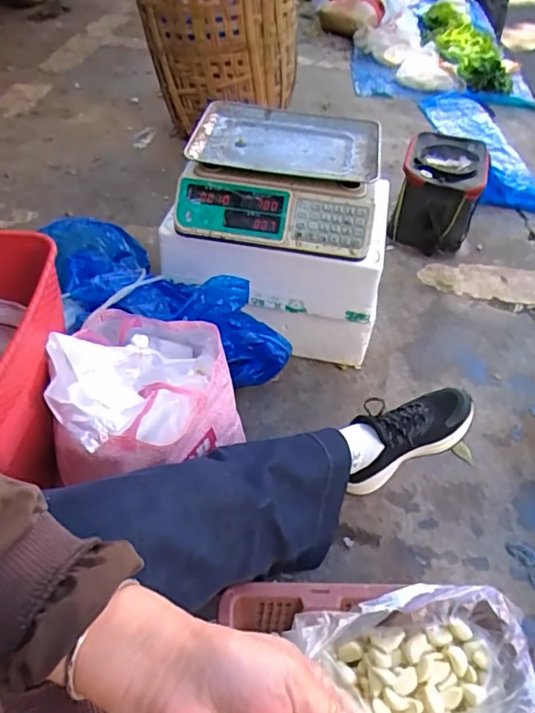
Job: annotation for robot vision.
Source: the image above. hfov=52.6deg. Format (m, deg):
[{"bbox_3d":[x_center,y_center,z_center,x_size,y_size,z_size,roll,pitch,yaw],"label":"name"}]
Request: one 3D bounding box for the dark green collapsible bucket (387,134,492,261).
[{"bbox_3d":[0.445,-0.427,1.406,0.203,0.185,0.272,20,48,14],"label":"dark green collapsible bucket"}]

